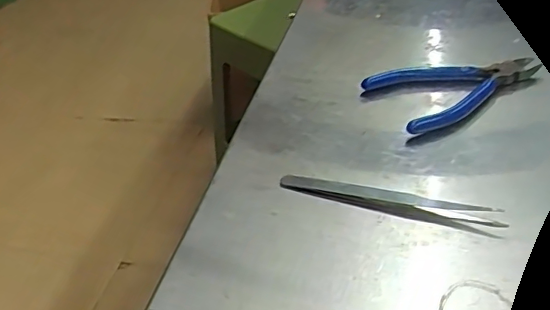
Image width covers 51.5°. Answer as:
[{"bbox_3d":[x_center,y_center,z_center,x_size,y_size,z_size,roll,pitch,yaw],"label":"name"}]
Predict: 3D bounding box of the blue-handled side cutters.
[{"bbox_3d":[0.132,-0.052,0.424,0.121,0.011,0.074,-19,37,-14],"label":"blue-handled side cutters"}]

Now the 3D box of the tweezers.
[{"bbox_3d":[0.062,0.026,0.328,0.125,0.008,0.015,9,39,23],"label":"tweezers"}]

